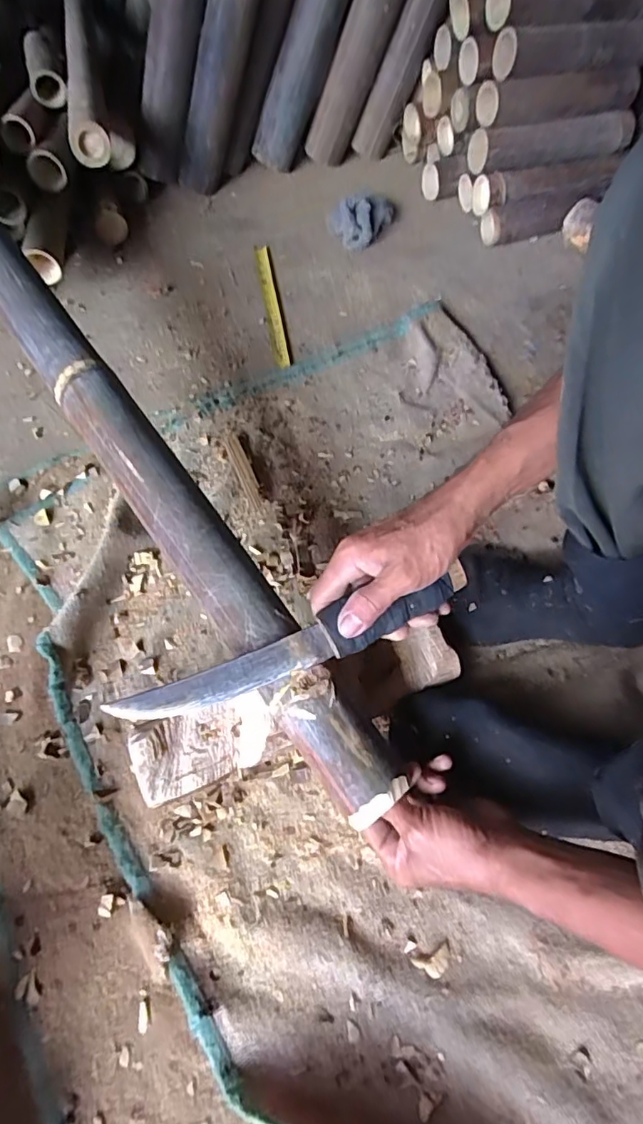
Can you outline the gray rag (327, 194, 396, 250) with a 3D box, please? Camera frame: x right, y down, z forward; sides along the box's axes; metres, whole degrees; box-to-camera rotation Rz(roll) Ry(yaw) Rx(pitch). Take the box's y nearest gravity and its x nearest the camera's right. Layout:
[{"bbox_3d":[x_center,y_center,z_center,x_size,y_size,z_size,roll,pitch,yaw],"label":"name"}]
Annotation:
[{"bbox_3d":[0.070,-0.569,0.939,0.116,0.056,0.093,-5,60,0],"label":"gray rag"}]

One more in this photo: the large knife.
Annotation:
[{"bbox_3d":[-0.020,0.068,0.453,0.292,0.029,0.035,-21,61,-5],"label":"large knife"}]

